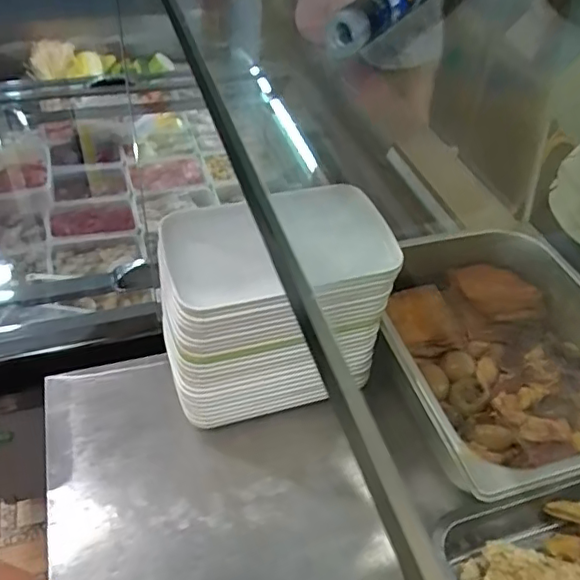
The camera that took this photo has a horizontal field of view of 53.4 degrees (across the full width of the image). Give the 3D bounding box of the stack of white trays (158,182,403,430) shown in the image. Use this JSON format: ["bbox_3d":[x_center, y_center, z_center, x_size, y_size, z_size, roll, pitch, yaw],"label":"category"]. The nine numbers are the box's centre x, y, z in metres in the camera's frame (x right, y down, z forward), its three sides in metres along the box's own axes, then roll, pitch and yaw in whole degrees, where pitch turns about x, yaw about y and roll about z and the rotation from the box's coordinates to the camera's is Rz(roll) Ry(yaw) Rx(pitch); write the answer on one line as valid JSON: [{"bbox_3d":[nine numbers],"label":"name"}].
[{"bbox_3d":[-0.022,0.013,0.598,0.213,0.181,0.137,-10,46,-15],"label":"stack of white trays"}]

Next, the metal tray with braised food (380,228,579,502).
[{"bbox_3d":[0.231,0.070,0.636,0.272,0.083,0.313,-7,46,-12],"label":"metal tray with braised food"}]

